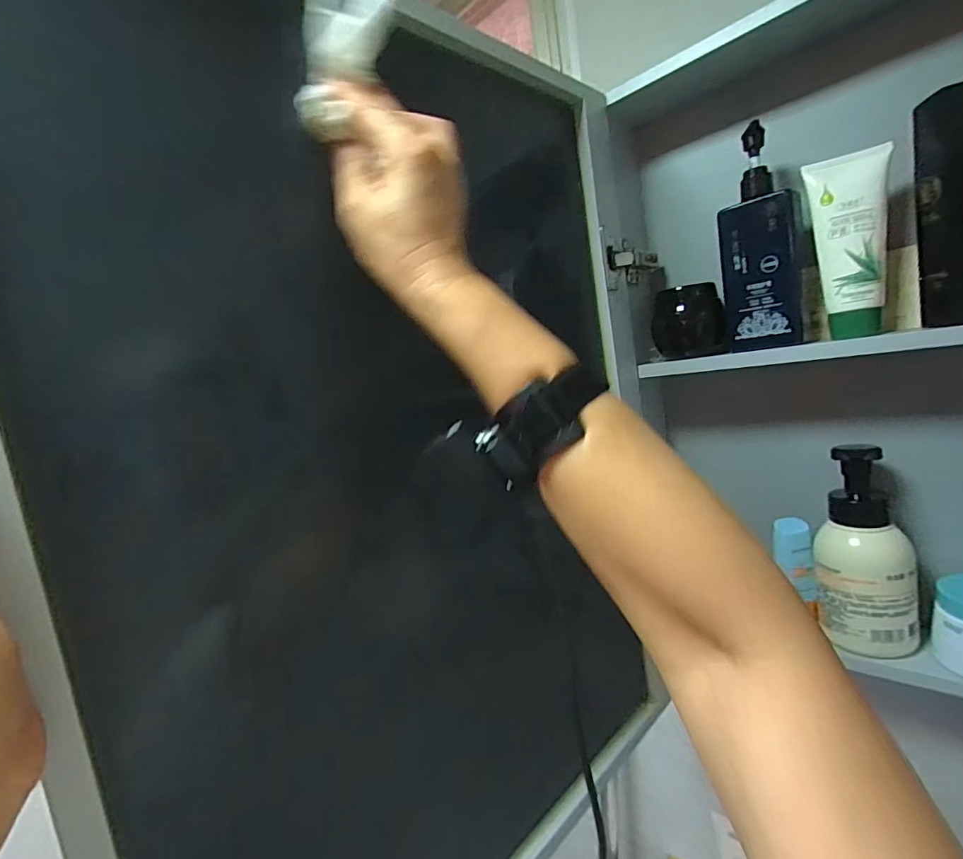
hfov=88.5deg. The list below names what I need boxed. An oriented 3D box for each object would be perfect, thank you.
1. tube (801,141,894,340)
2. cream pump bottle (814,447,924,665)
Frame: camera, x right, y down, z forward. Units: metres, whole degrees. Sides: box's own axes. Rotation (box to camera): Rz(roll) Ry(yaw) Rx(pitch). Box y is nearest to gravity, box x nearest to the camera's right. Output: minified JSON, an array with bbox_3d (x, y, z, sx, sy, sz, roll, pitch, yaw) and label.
[{"bbox_3d":[0.308,-0.154,0.414,0.030,0.145,0.051,-13,9,-37],"label":"tube"},{"bbox_3d":[0.344,0.107,0.444,0.063,0.175,0.059,-8,8,-2],"label":"cream pump bottle"}]

